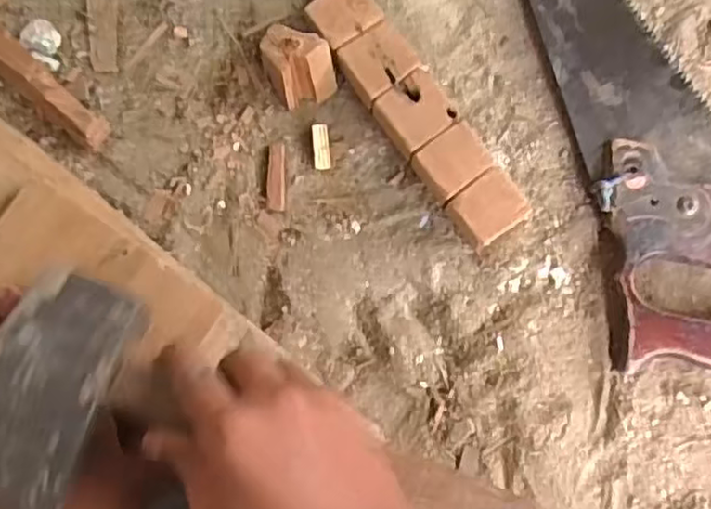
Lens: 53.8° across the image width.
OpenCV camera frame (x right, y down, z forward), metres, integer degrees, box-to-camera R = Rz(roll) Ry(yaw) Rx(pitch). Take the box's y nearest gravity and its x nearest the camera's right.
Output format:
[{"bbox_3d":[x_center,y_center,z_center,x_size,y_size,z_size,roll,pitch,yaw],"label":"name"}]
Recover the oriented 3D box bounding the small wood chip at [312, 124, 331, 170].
[{"bbox_3d":[-0.022,-0.070,0.457,0.010,0.012,0.029,-5,85,0],"label":"small wood chip"}]

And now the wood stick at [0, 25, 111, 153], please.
[{"bbox_3d":[-0.208,-0.117,0.435,0.141,0.021,0.020,43,87,3],"label":"wood stick"}]

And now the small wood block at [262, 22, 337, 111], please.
[{"bbox_3d":[-0.035,-0.119,0.438,0.041,0.033,0.039,-14,86,-1],"label":"small wood block"}]

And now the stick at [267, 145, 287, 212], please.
[{"bbox_3d":[-0.051,-0.050,0.455,0.011,0.005,0.044,-2,85,0],"label":"stick"}]

